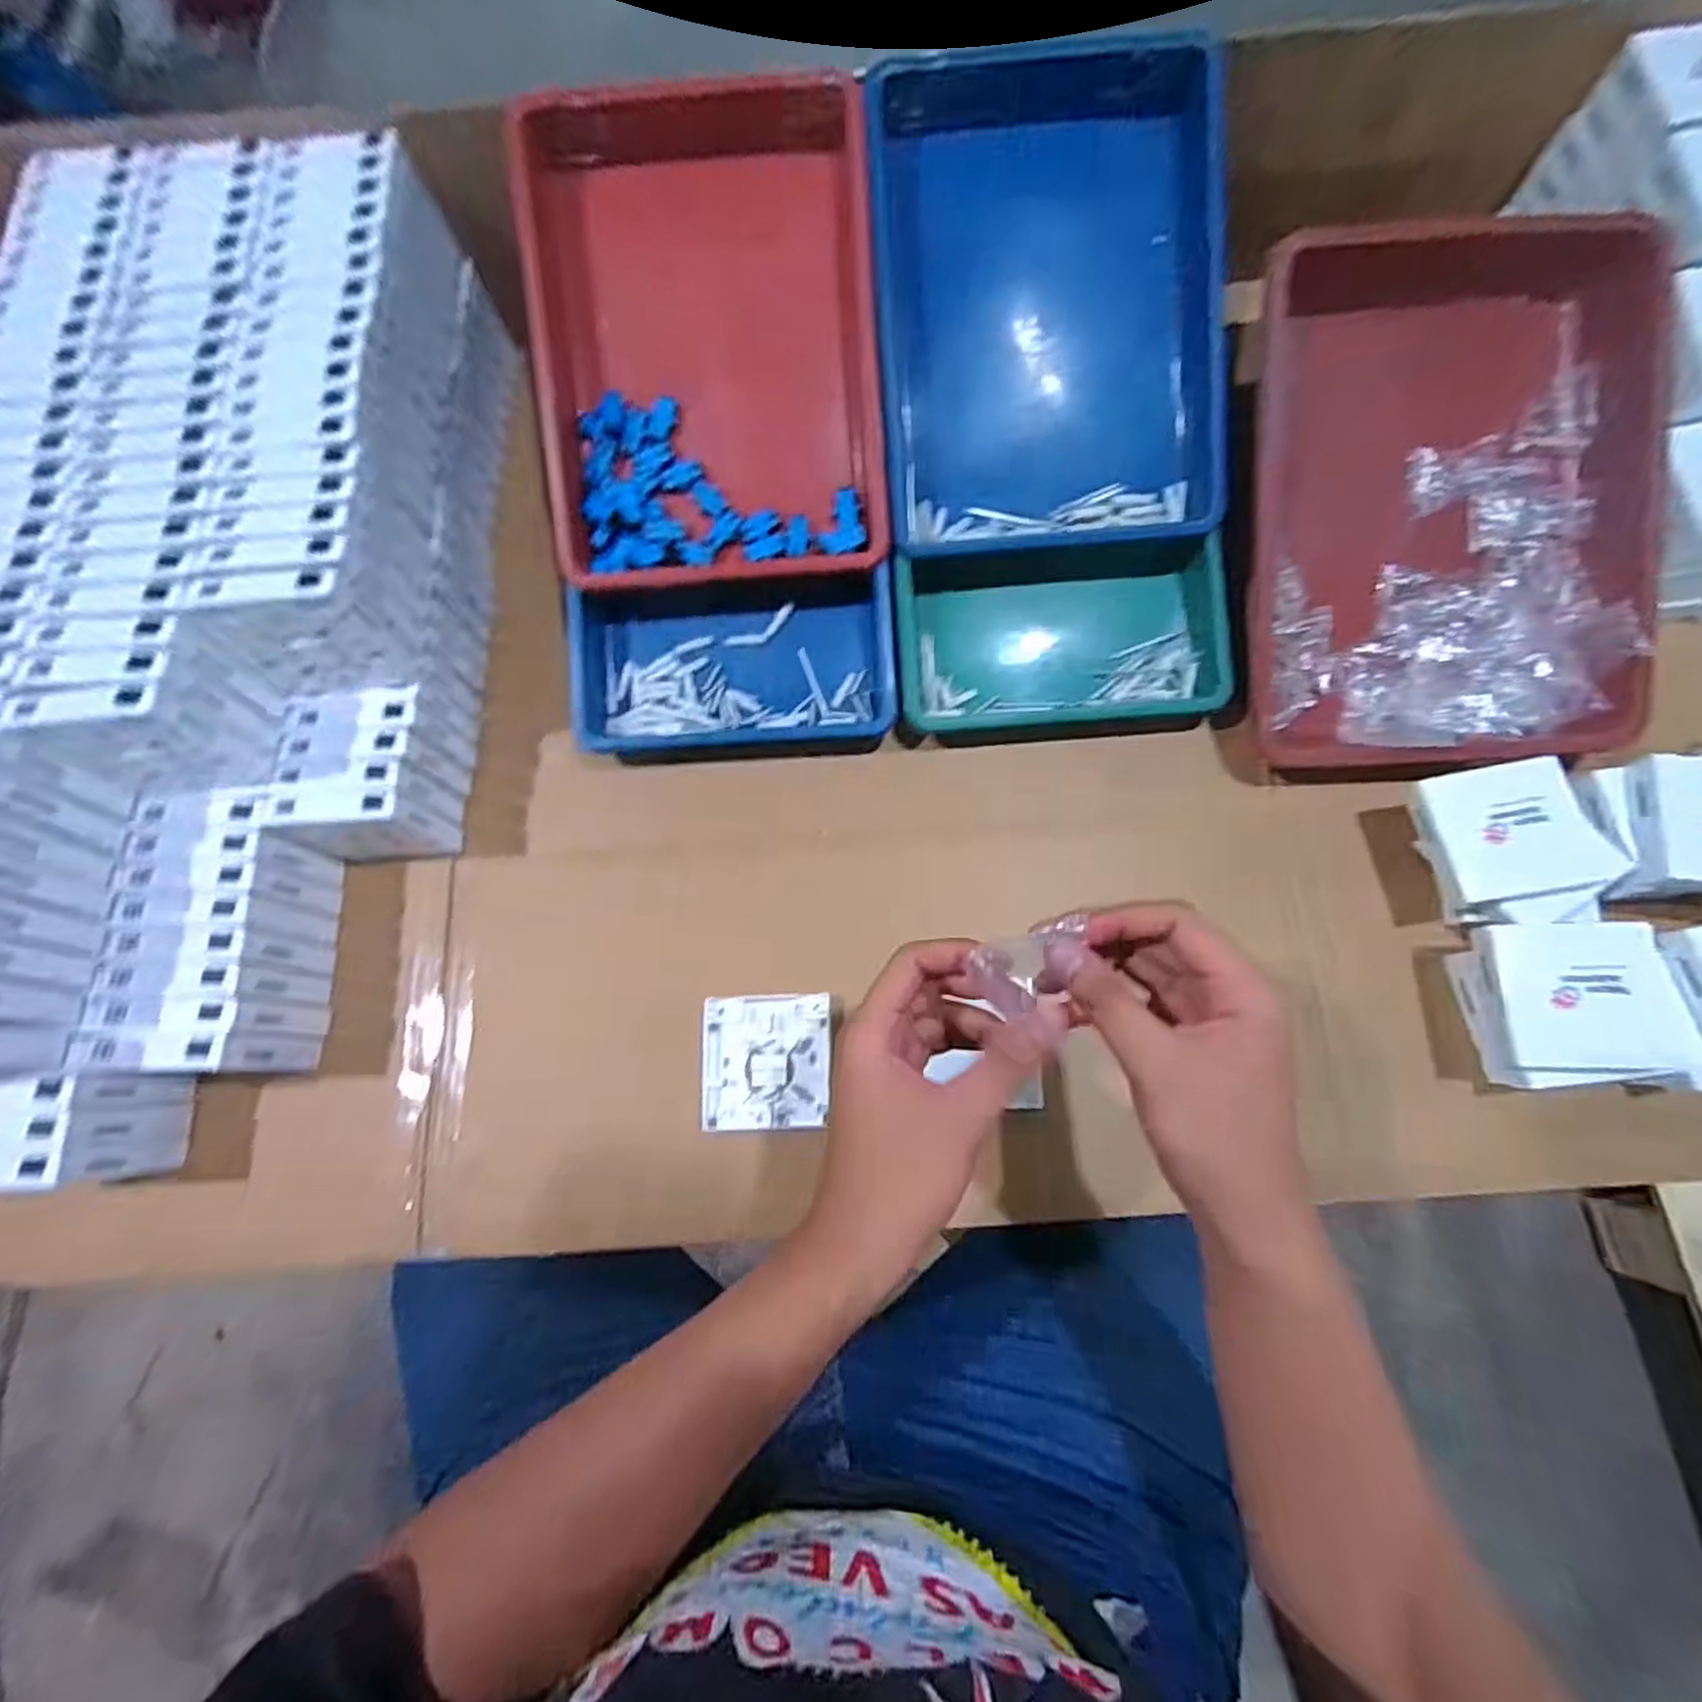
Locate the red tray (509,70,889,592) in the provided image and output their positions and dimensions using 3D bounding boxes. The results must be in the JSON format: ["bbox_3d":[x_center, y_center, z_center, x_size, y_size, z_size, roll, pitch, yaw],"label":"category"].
[{"bbox_3d":[-0.104,-0.361,0.534,0.240,0.047,0.321,-4,100,1],"label":"red tray"}]

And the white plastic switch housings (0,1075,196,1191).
[{"bbox_3d":[-0.492,0.176,0.470,0.089,0.094,0.065,-1,75,1],"label":"white plastic switch housings"}]

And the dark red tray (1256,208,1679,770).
[{"bbox_3d":[0.414,-0.247,0.520,0.256,0.082,0.371,-4,94,4],"label":"dark red tray"}]

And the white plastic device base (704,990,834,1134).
[{"bbox_3d":[-0.057,0.144,0.507,0.085,0.010,0.088,-1,75,1],"label":"white plastic device base"}]

